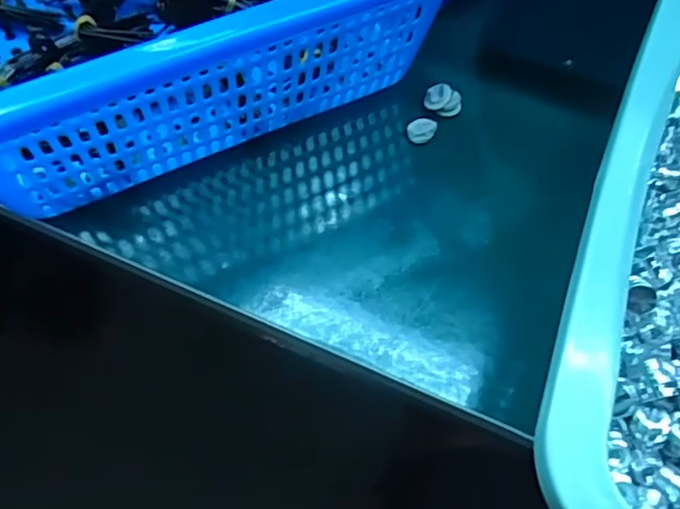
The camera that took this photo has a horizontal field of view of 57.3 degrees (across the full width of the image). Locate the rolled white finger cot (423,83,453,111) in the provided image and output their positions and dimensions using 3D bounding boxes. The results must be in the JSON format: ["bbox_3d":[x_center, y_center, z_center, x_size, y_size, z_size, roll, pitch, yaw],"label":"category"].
[{"bbox_3d":[0.068,-0.111,0.436,0.018,0.004,0.021,43,95,21],"label":"rolled white finger cot"}]

